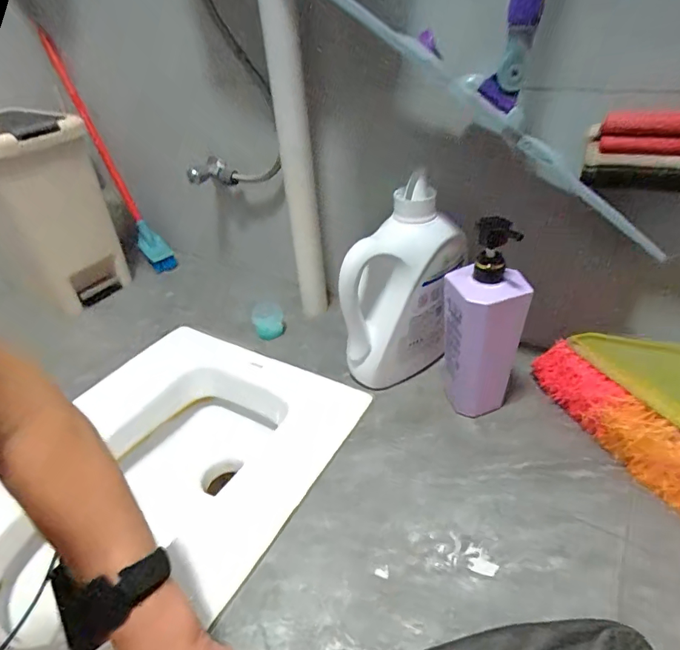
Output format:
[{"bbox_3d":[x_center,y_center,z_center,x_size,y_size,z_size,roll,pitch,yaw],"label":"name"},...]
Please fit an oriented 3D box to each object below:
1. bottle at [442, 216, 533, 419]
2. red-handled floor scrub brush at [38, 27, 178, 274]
[{"bbox_3d":[0.184,0.016,0.584,0.066,0.238,0.098,-22,40,-18],"label":"bottle"},{"bbox_3d":[-0.553,-0.395,1.051,0.052,0.583,0.073,-29,8,-26],"label":"red-handled floor scrub brush"}]

